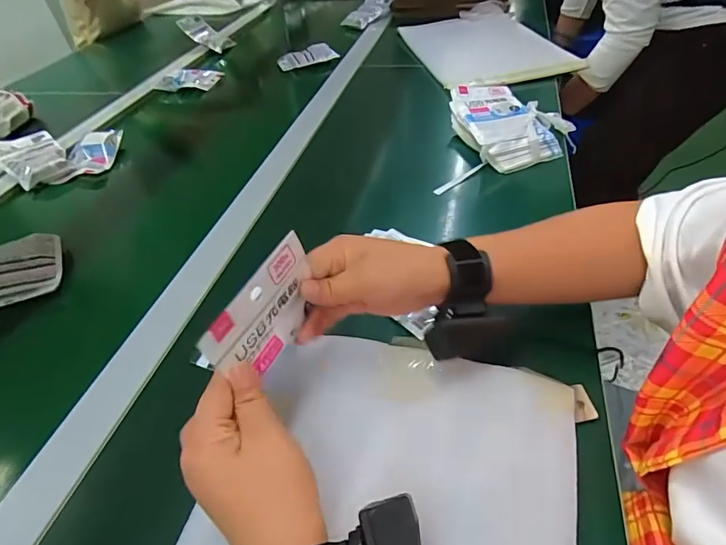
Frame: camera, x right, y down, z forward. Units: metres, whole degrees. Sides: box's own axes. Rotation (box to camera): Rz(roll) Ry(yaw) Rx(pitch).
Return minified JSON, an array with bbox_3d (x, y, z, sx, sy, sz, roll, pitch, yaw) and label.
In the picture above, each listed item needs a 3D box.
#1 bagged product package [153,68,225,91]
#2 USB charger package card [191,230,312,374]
[{"bbox_3d":[-0.400,-0.442,0.993,0.147,0.033,0.053,-11,45,-4],"label":"bagged product package"},{"bbox_3d":[-0.065,0.029,0.291,0.008,0.067,0.100,17,56,28],"label":"USB charger package card"}]

